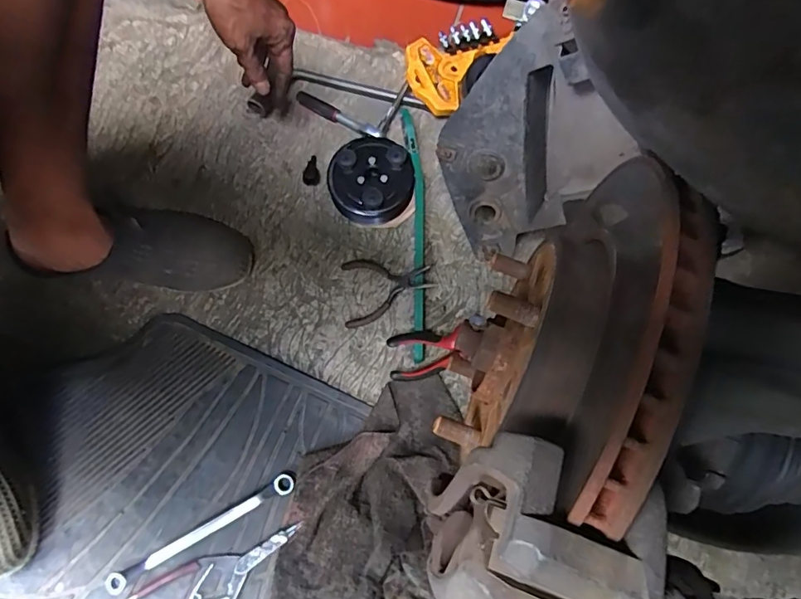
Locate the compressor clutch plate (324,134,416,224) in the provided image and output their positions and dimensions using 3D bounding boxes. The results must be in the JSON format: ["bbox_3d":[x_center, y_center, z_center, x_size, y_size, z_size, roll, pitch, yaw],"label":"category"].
[{"bbox_3d":[-0.038,-0.156,0.657,0.104,0.055,0.099,0,73,-1],"label":"compressor clutch plate"}]

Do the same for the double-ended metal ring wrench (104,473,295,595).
[{"bbox_3d":[-0.218,0.255,0.552,0.218,0.012,0.021,-28,76,-9],"label":"double-ended metal ring wrench"}]

